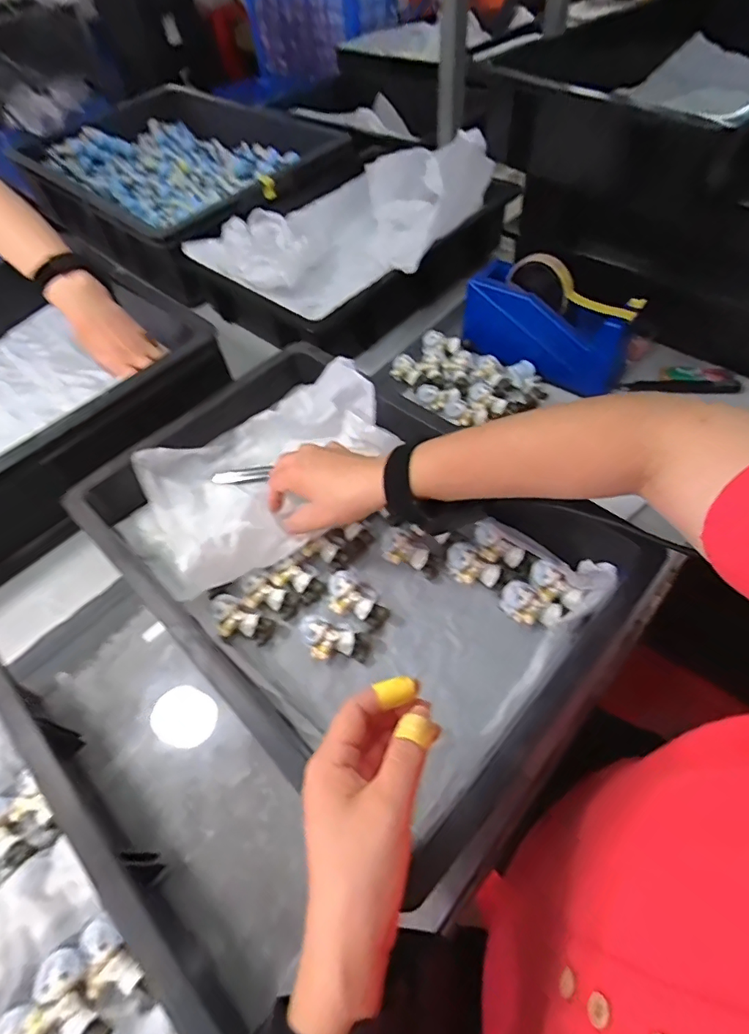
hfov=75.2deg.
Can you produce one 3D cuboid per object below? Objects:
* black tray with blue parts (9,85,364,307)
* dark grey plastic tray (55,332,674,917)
[{"bbox_3d":[-0.358,-0.638,0.897,0.401,0.107,0.588,-39,61,-20],"label":"black tray with blue parts"},{"bbox_3d":[-0.029,0.030,0.452,0.469,0.087,0.318,34,65,22],"label":"dark grey plastic tray"}]

